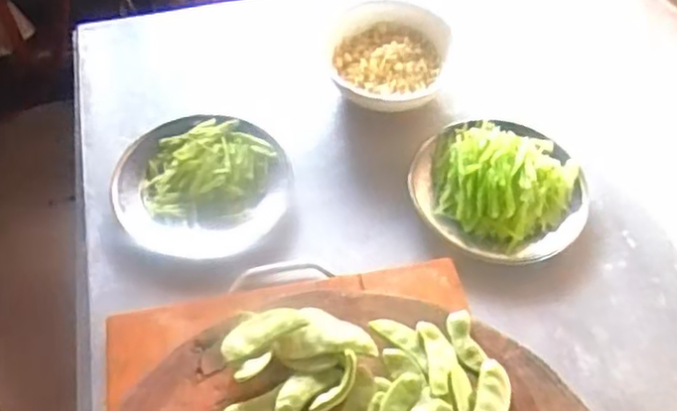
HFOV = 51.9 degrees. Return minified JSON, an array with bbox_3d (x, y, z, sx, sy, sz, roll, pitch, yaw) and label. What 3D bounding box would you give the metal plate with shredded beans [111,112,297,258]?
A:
[{"bbox_3d":[-0.148,-0.024,0.763,0.190,0.038,0.169,-5,56,-4],"label":"metal plate with shredded beans"}]

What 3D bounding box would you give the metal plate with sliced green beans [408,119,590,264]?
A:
[{"bbox_3d":[0.172,-0.027,0.733,0.178,0.052,0.163,0,55,-1],"label":"metal plate with sliced green beans"}]

